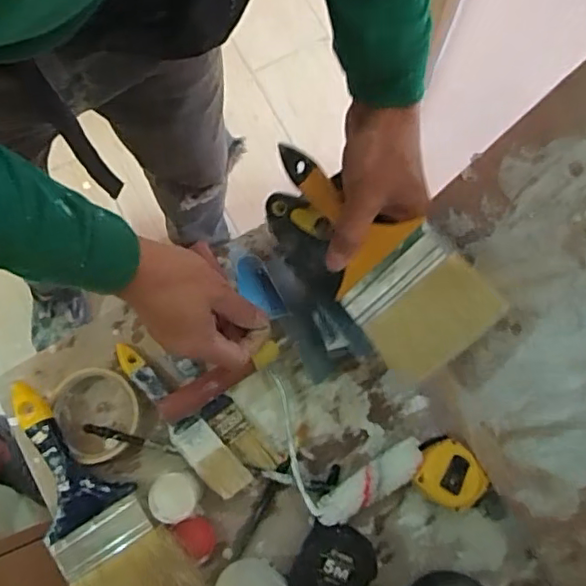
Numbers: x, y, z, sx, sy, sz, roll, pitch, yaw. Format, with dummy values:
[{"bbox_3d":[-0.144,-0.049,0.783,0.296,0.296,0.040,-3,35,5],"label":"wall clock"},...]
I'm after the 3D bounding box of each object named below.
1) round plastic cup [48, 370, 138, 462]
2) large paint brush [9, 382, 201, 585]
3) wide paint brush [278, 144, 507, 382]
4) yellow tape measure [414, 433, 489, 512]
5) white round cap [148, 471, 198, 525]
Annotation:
[{"bbox_3d":[-0.194,0.116,0.566,0.078,0.029,0.090,-44,81,-9],"label":"round plastic cup"},{"bbox_3d":[-0.189,0.194,0.527,0.101,0.027,0.241,-32,79,-7],"label":"large paint brush"},{"bbox_3d":[0.059,-0.037,0.465,0.094,0.014,0.212,-44,73,16],"label":"wide paint brush"},{"bbox_3d":[0.145,0.167,0.533,0.063,0.031,0.054,41,80,8],"label":"yellow tape measure"},{"bbox_3d":[-0.102,0.175,0.495,0.041,0.010,0.040,0,77,0],"label":"white round cap"}]

